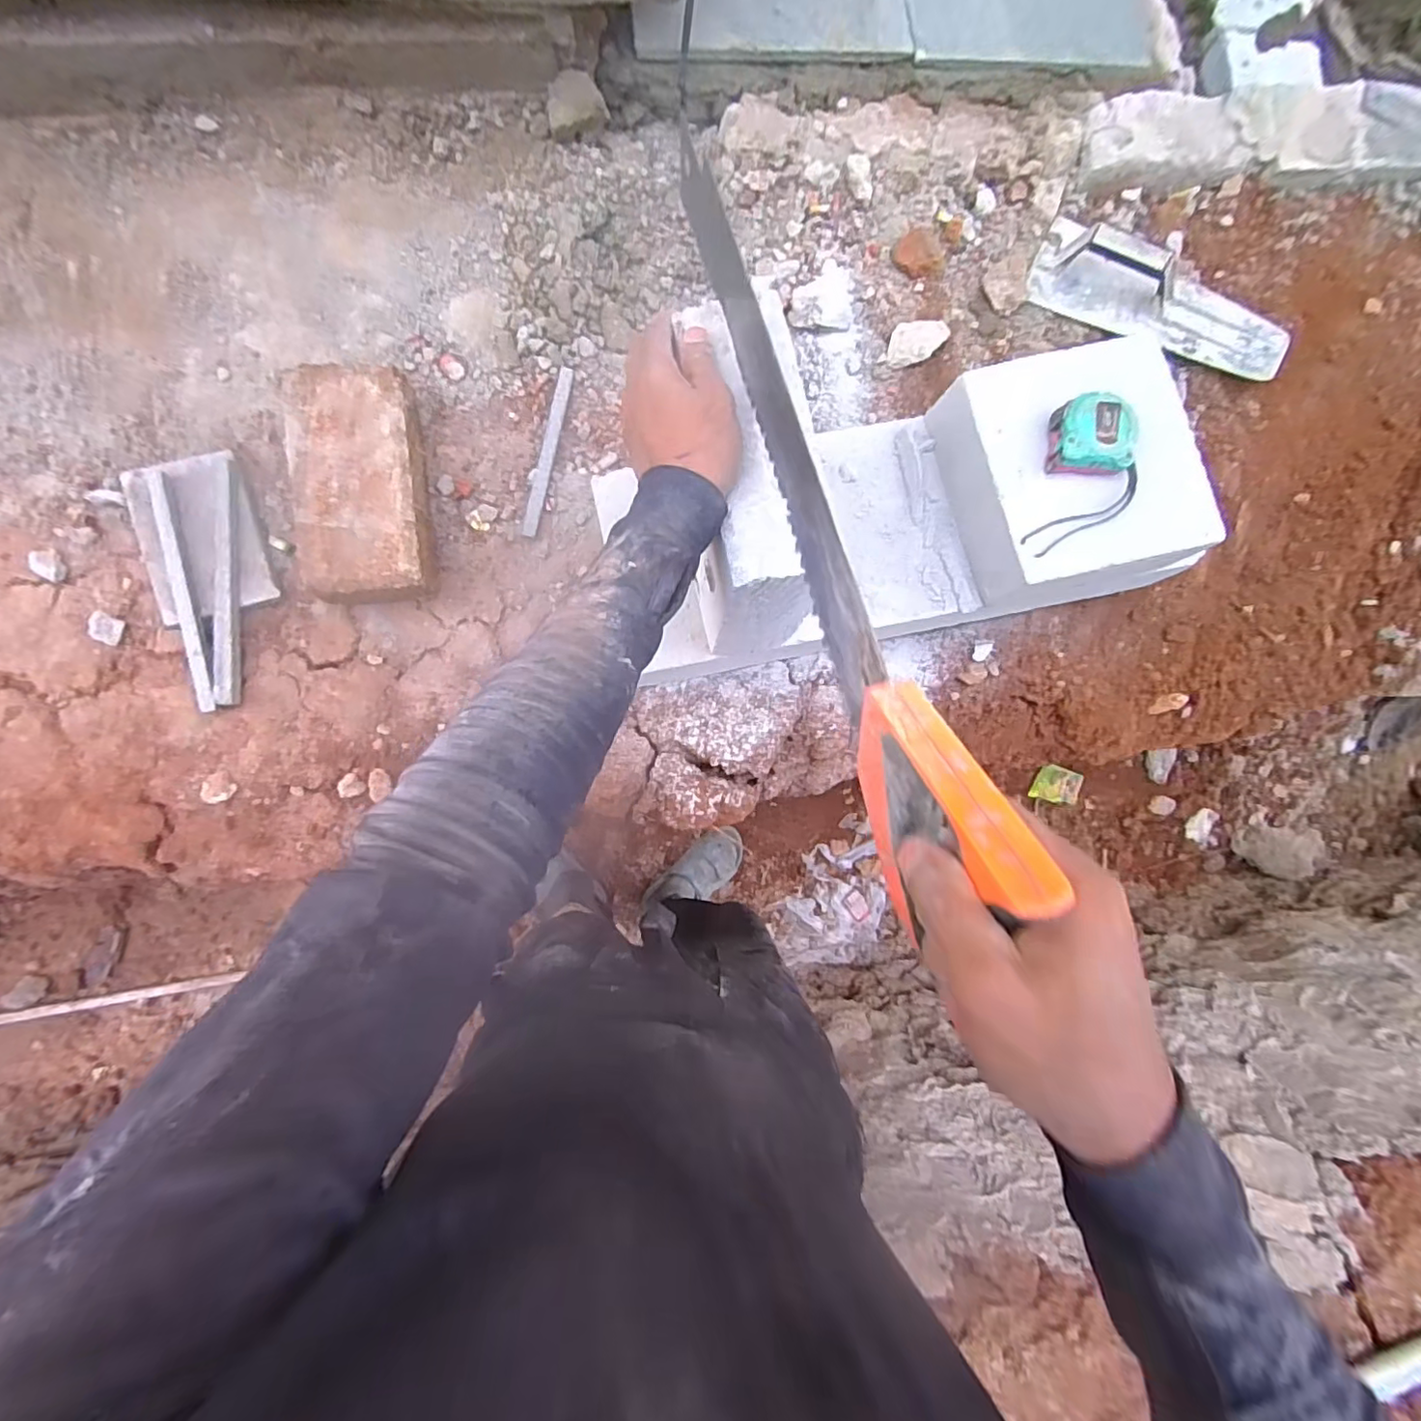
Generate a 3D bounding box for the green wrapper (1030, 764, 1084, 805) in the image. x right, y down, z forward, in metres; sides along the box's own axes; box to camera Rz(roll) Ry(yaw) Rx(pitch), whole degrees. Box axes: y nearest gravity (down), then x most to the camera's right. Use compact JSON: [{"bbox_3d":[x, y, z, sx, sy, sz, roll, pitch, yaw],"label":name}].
[{"bbox_3d":[0.826,0.177,1.433,0.119,0.012,0.086,15,106,-3],"label":"green wrapper"}]

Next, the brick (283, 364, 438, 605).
[{"bbox_3d":[-0.325,-0.205,0.577,0.110,0.072,0.210,-5,88,-8],"label":"brick"}]

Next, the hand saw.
[{"bbox_3d":[0.047,-0.134,0.329,0.033,0.098,0.483,-11,68,-8],"label":"hand saw"}]

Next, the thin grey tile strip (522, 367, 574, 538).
[{"bbox_3d":[-0.170,-0.271,0.633,0.015,0.009,0.179,13,90,-8],"label":"thin grey tile strip"}]

